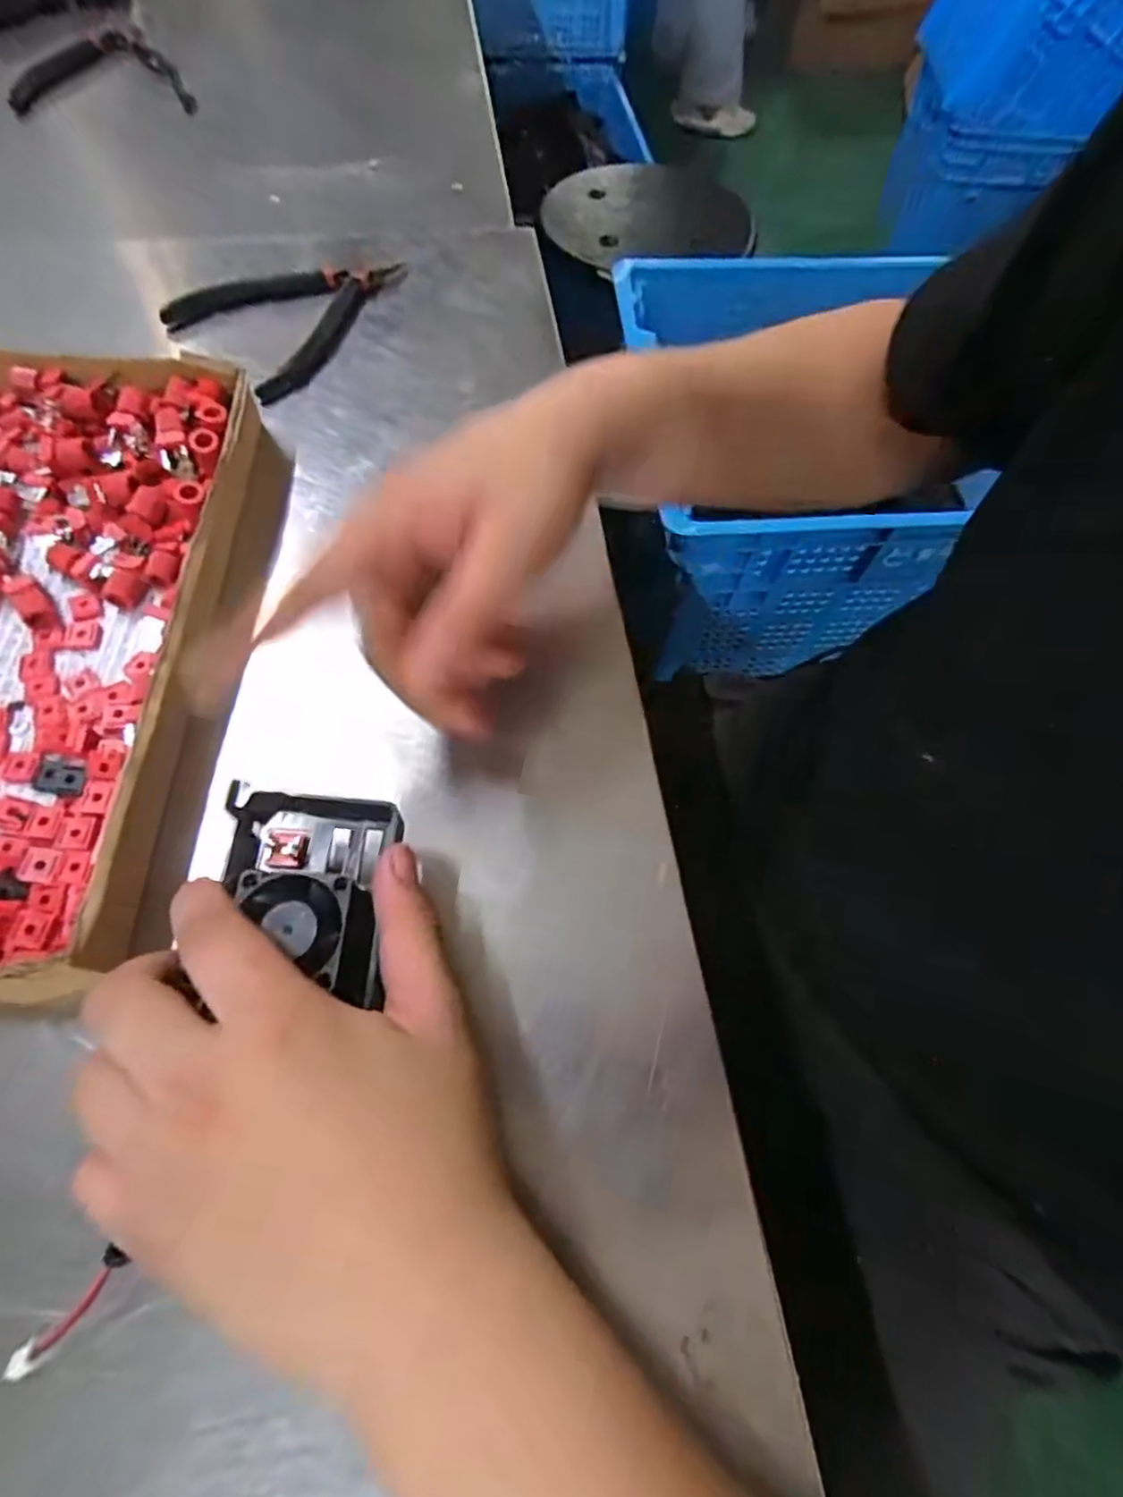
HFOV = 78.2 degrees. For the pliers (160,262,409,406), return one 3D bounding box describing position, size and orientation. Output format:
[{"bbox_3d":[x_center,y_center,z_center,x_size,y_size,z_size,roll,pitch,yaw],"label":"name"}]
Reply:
[{"bbox_3d":[-0.159,-0.275,0.433,0.097,0.012,0.137,42,69,15],"label":"pliers"}]

